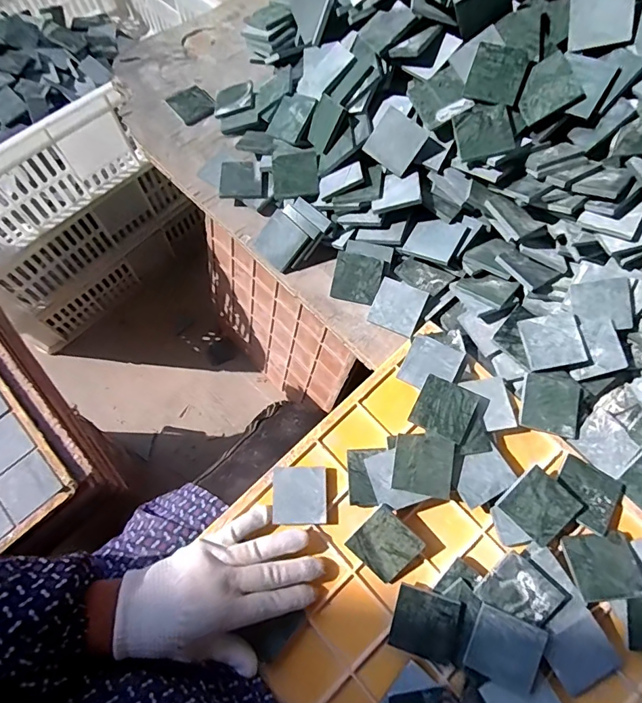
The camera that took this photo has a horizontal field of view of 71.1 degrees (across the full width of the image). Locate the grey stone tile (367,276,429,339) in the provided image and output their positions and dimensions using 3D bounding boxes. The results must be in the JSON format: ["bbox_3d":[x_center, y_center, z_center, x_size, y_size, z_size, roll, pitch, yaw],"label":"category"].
[{"bbox_3d":[0.079,-0.046,0.464,0.049,0.005,0.051,24,86,16],"label":"grey stone tile"}]

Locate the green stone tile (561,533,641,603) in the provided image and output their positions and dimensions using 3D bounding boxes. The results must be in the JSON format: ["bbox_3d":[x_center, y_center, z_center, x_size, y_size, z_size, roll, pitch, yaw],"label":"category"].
[{"bbox_3d":[0.232,0.175,0.367,0.052,0.008,0.048,-13,50,11],"label":"green stone tile"}]

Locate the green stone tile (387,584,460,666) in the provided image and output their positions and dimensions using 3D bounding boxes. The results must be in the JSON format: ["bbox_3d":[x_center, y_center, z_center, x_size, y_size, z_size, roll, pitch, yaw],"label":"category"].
[{"bbox_3d":[0.085,0.223,0.367,0.050,0.005,0.049,12,81,14],"label":"green stone tile"}]

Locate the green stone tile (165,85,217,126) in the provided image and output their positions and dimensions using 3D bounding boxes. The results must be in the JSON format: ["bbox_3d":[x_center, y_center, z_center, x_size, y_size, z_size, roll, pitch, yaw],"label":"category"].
[{"bbox_3d":[-0.167,-0.325,0.591,0.054,0.010,0.054,-36,73,-14],"label":"green stone tile"}]

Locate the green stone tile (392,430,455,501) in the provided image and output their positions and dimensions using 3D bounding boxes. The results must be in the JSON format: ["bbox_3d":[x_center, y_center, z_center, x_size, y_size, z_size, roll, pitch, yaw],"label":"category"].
[{"bbox_3d":[0.091,0.098,0.395,0.050,0.006,0.054,8,75,9],"label":"green stone tile"}]

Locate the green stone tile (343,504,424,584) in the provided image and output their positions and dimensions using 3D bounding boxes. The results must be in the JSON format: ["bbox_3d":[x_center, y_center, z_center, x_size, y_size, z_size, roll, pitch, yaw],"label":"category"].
[{"bbox_3d":[0.055,0.167,0.388,0.048,0.005,0.050,43,98,9],"label":"green stone tile"}]

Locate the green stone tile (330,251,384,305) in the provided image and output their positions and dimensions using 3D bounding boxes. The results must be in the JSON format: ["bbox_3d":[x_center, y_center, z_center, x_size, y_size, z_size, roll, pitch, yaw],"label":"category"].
[{"bbox_3d":[0.038,-0.078,0.479,0.048,0.004,0.050,14,91,2],"label":"green stone tile"}]

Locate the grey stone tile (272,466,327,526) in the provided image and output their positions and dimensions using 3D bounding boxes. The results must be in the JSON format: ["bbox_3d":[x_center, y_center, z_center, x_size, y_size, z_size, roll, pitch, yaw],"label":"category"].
[{"bbox_3d":[-0.019,0.131,0.408,0.048,0.007,0.050,2,68,0],"label":"grey stone tile"}]

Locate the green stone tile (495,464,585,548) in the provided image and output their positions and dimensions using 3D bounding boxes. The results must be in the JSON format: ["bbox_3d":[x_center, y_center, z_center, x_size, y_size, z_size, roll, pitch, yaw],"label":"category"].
[{"bbox_3d":[0.185,0.131,0.380,0.052,0.004,0.049,41,92,11],"label":"green stone tile"}]

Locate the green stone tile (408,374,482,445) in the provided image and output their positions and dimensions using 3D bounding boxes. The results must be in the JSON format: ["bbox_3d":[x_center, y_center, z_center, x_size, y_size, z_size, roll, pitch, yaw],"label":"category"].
[{"bbox_3d":[0.113,0.052,0.412,0.049,0.011,0.051,28,71,10],"label":"green stone tile"}]

